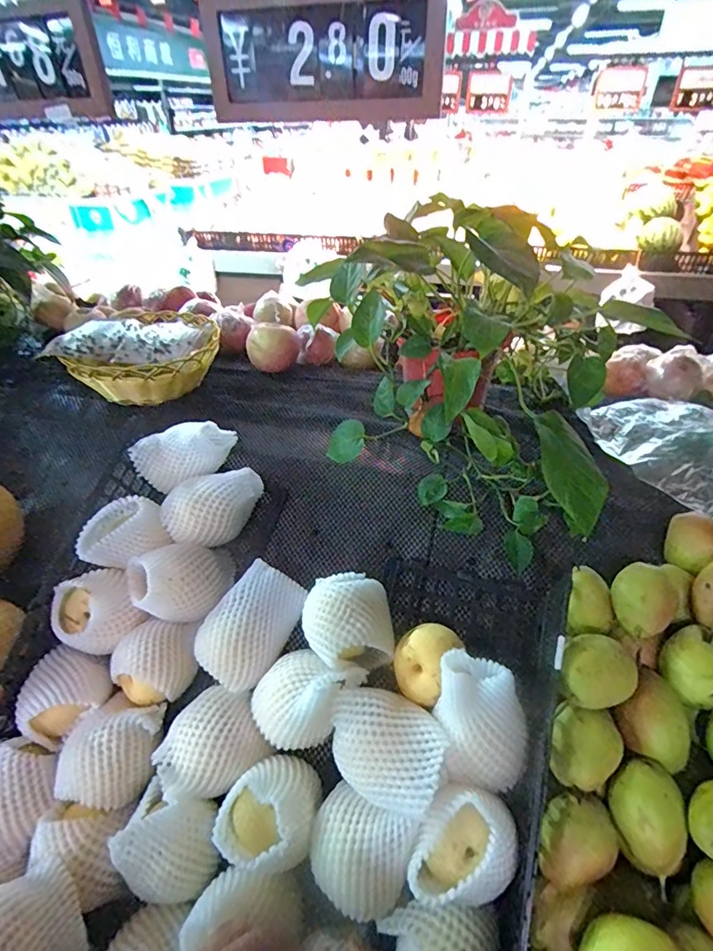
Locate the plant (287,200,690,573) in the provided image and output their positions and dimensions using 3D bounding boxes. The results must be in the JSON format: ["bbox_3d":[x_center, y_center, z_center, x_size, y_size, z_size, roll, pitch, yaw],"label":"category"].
[{"bbox_3d":[0.156,-0.150,0.652,0.332,0.306,0.361,10,38,14],"label":"plant"}]

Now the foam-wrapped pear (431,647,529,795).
[{"bbox_3d":[0.119,0.231,0.465,0.092,0.069,0.095,8,38,11],"label":"foam-wrapped pear"}]

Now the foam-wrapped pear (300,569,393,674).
[{"bbox_3d":[-0.009,0.168,0.538,0.088,0.082,0.091,-1,37,0],"label":"foam-wrapped pear"}]

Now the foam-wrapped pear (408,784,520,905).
[{"bbox_3d":[0.093,0.312,0.415,0.077,0.064,0.092,16,40,21],"label":"foam-wrapped pear"}]

